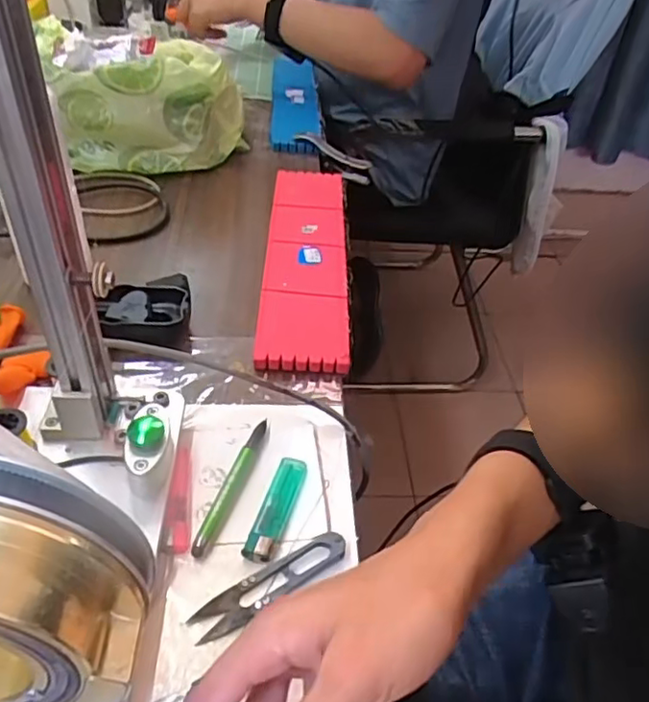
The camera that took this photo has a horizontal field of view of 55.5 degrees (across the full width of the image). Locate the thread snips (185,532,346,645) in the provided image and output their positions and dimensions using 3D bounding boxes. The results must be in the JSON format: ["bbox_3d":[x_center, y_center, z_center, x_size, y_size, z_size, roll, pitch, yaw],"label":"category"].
[{"bbox_3d":[-0.032,0.141,0.377,0.102,0.009,0.022,-24,49,-29],"label":"thread snips"}]

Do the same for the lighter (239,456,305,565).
[{"bbox_3d":[-0.032,0.105,0.415,0.019,0.008,0.081,14,42,9],"label":"lighter"}]

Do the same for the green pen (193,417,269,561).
[{"bbox_3d":[-0.062,0.090,0.429,0.013,0.013,0.117,14,42,9],"label":"green pen"}]

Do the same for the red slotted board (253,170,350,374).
[{"bbox_3d":[-0.019,-0.099,0.638,0.080,0.020,0.329,3,42,-3],"label":"red slotted board"}]

